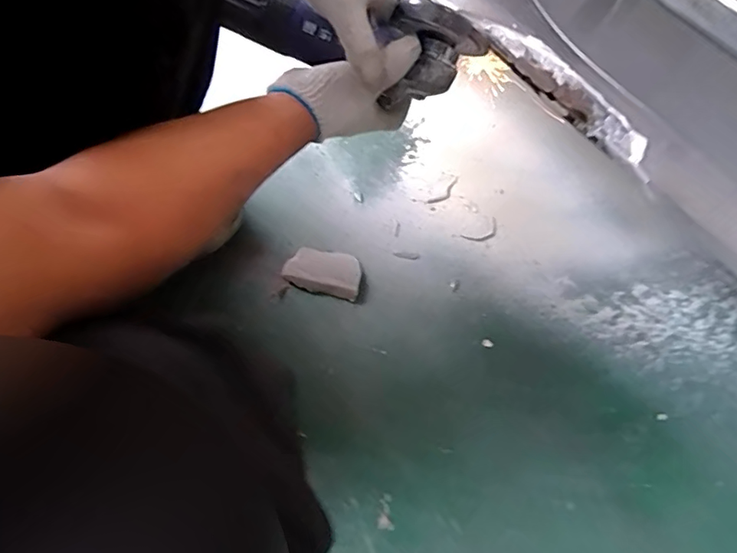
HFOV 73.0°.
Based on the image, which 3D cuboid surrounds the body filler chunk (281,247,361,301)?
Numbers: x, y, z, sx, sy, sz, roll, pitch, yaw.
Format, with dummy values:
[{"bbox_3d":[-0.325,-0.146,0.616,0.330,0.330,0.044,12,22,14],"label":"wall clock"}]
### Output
[{"bbox_3d":[-0.060,-0.009,0.674,0.101,0.015,0.064,15,62,5],"label":"body filler chunk"}]

